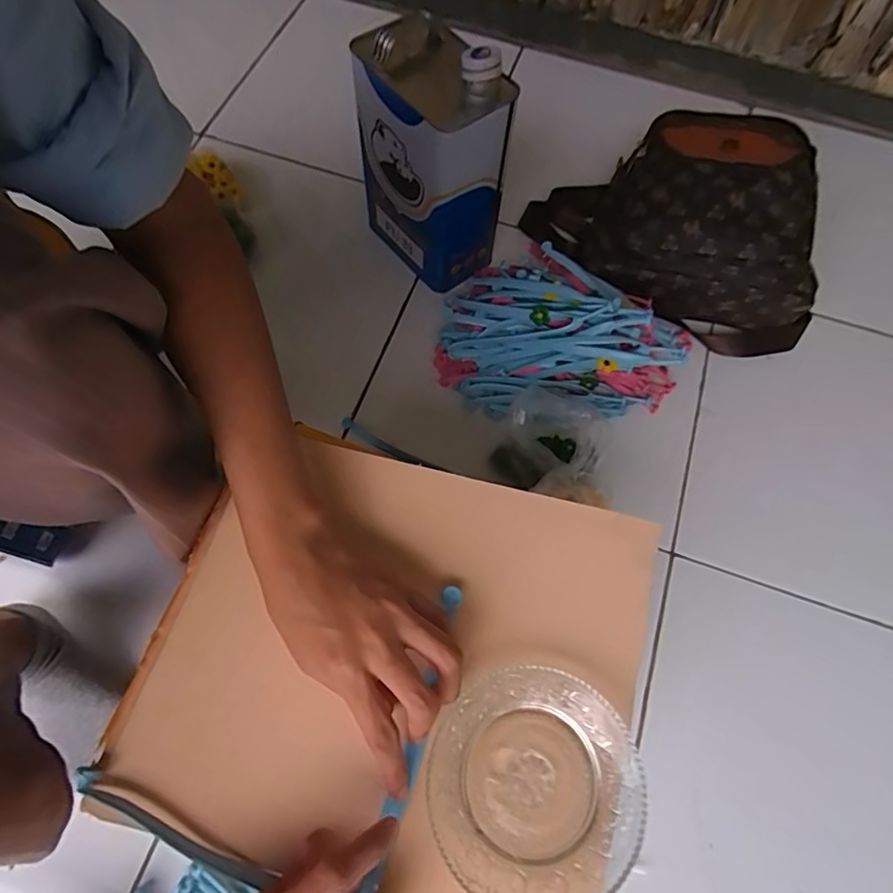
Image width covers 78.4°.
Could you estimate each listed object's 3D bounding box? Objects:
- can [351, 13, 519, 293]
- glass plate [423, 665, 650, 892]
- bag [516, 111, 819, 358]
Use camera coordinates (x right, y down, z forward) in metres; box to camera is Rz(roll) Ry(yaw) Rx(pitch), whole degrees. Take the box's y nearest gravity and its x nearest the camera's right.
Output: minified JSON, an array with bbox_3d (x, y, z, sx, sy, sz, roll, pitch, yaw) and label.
[{"bbox_3d":[-0.018,-0.338,0.655,0.103,0.250,0.167,-38,73,-17],"label":"can"},{"bbox_3d":[0.048,0.184,0.299,0.112,0.015,0.111,29,68,9],"label":"glass plate"},{"bbox_3d":[0.294,-0.304,0.704,0.362,0.163,0.272,15,67,4],"label":"bag"}]

